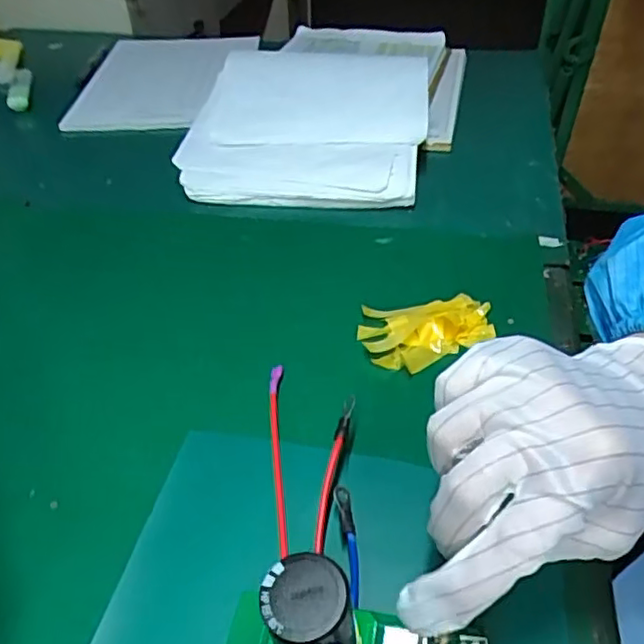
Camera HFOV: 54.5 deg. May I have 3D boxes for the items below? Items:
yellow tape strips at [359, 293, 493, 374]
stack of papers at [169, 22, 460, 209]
[{"bbox_3d":[0.076,0.003,0.441,0.093,0.022,0.058,-12,42,-10],"label":"yellow tape strips"},{"bbox_3d":[-0.010,-0.198,0.613,0.237,0.089,0.191,8,44,10],"label":"stack of papers"}]

